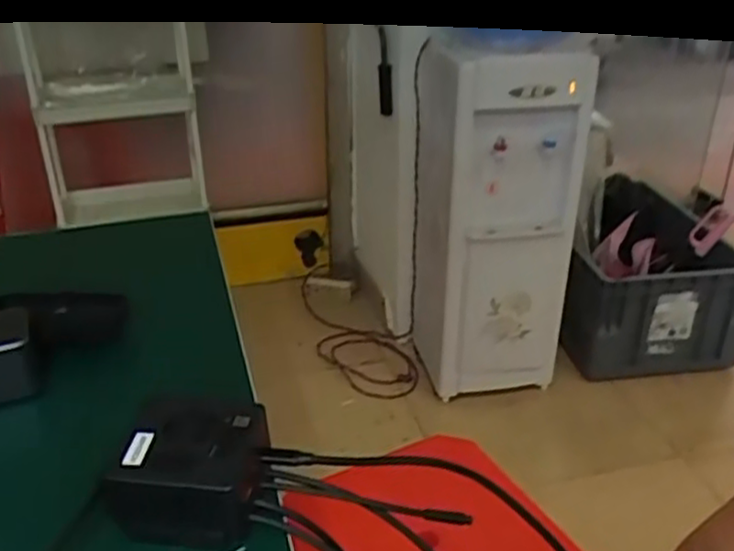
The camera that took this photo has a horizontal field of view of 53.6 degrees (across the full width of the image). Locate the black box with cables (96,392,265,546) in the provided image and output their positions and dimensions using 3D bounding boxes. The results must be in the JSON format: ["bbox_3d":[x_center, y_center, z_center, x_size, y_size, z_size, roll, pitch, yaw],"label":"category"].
[{"bbox_3d":[-0.102,0.113,0.425,0.081,0.057,0.076,0,29,0],"label":"black box with cables"}]

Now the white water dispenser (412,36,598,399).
[{"bbox_3d":[0.300,-0.136,1.729,0.339,0.733,0.367,-2,28,-3],"label":"white water dispenser"}]

